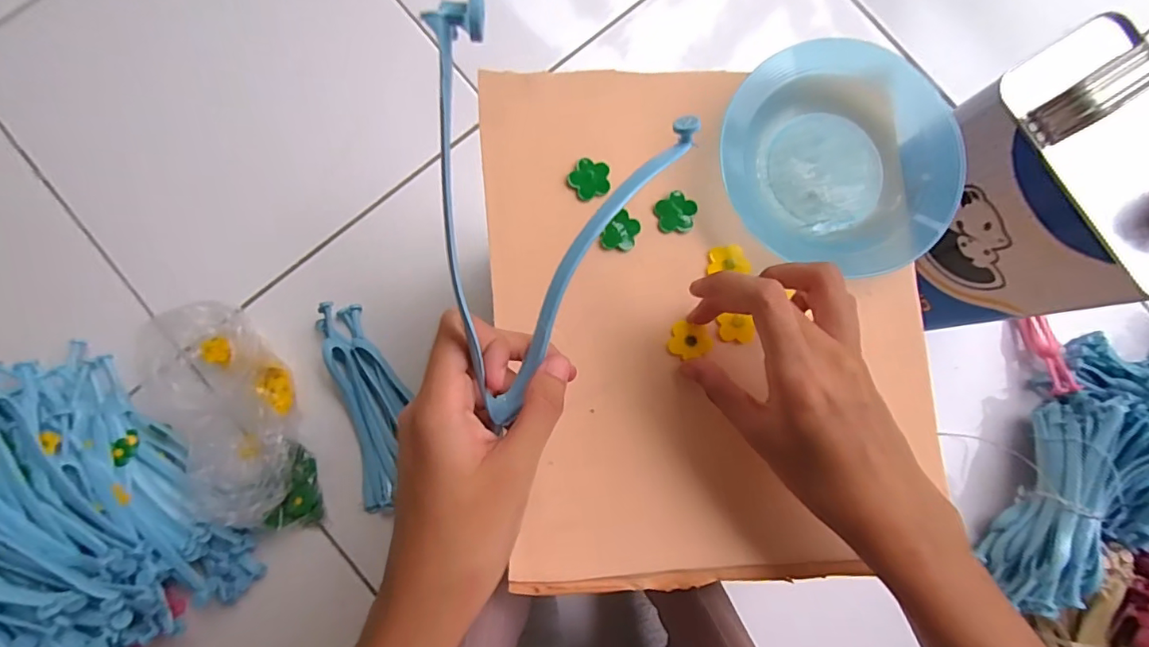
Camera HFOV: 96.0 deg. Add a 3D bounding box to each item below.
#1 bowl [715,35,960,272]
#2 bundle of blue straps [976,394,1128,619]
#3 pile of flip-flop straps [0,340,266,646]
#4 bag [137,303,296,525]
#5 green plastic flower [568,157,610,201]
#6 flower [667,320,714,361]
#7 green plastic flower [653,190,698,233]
[{"bbox_3d":[0.143,-0.090,0.284,0.117,0.023,0.126,0,84,-2],"label":"bowl"},{"bbox_3d":[0.463,0.168,0.496,0.066,0.059,0.210,18,84,0],"label":"bundle of blue straps"},{"bbox_3d":[-0.442,0.185,0.408,0.230,0.168,0.262,-44,87,-6],"label":"pile of flip-flop straps"},{"bbox_3d":[-0.321,0.084,0.480,0.109,0.076,0.203,-18,85,-4],"label":"bag"},{"bbox_3d":[0.009,-0.081,0.289,0.023,0.004,0.022,0,84,-2],"label":"green plastic flower"},{"bbox_3d":[0.064,0.010,0.284,0.022,0.004,0.020,15,84,-1],"label":"flower"},{"bbox_3d":[0.057,-0.063,0.291,0.023,0.005,0.022,-1,84,-2],"label":"green plastic flower"}]

